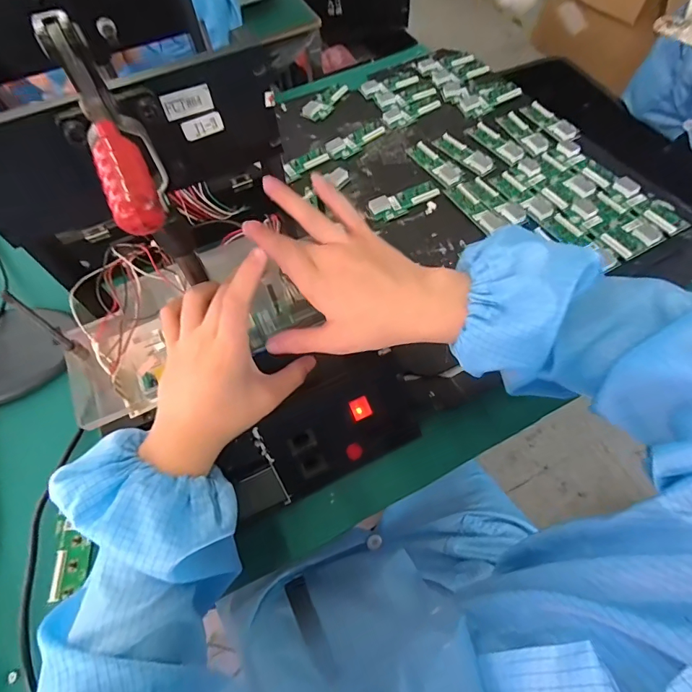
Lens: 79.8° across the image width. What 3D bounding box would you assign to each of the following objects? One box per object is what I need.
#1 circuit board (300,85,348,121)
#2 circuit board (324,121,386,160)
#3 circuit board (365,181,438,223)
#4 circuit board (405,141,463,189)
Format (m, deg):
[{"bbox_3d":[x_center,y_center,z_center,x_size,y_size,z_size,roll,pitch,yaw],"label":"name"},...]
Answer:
[{"bbox_3d":[-0.037,-0.401,0.676,0.041,0.015,0.095,23,66,15],"label":"circuit board"},{"bbox_3d":[0.015,-0.312,0.625,0.100,0.012,0.037,-39,66,-16],"label":"circuit board"},{"bbox_3d":[0.078,-0.195,0.556,0.100,0.010,0.035,-25,63,-9],"label":"circuit board"},{"bbox_3d":[0.127,-0.261,0.590,0.039,0.007,0.101,-29,64,-11],"label":"circuit board"}]

